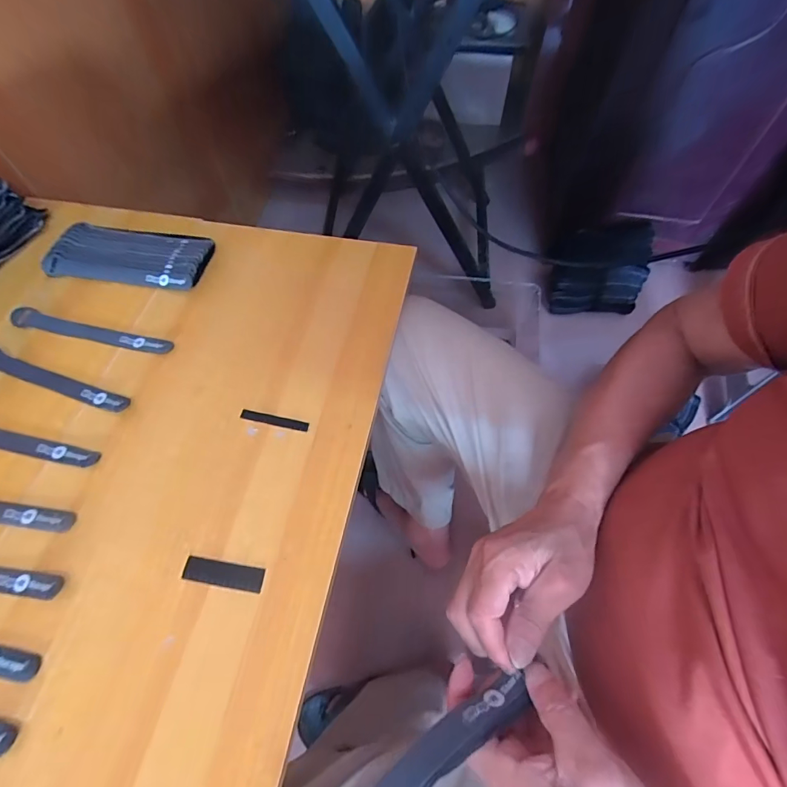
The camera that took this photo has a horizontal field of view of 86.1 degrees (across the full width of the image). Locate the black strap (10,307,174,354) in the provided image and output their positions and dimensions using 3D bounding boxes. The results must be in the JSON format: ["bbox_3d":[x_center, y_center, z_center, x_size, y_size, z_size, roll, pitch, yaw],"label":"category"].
[{"bbox_3d":[-0.339,-0.069,0.472,0.189,0.011,0.023,13,63,8],"label":"black strap"}]

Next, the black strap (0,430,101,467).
[{"bbox_3d":[-0.380,0.046,0.413,0.197,0.006,0.021,11,63,7],"label":"black strap"}]

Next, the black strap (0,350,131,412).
[{"bbox_3d":[-0.356,-0.015,0.438,0.187,0.016,0.023,16,63,10],"label":"black strap"}]

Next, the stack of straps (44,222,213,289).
[{"bbox_3d":[-0.322,-0.172,0.520,0.193,0.020,0.083,6,62,5],"label":"stack of straps"}]

